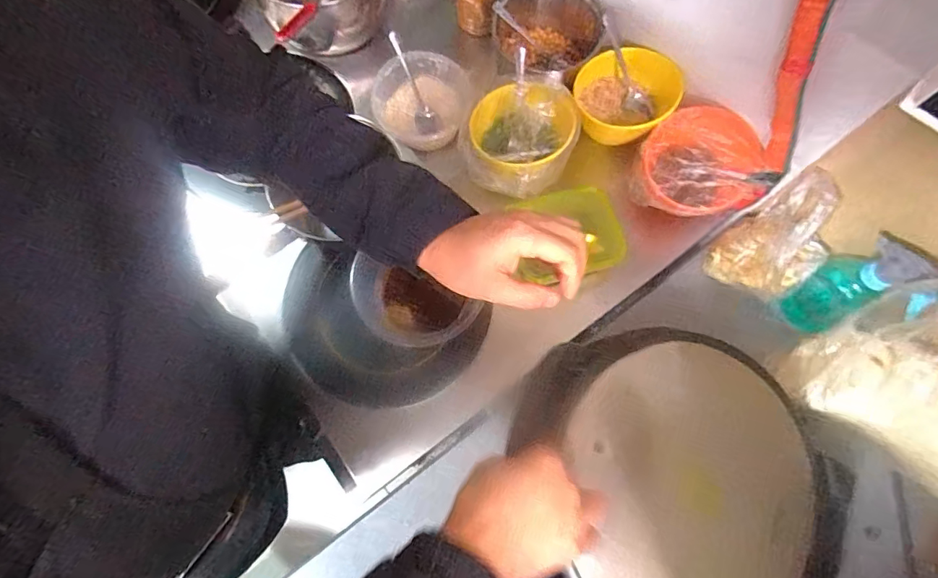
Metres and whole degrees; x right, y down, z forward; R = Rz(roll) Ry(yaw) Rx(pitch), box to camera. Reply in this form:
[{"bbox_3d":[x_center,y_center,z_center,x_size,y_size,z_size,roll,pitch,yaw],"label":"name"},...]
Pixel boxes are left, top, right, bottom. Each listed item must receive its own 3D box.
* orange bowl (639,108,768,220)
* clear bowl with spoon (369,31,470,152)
[{"bbox_3d":[0.302,-0.164,0.655,0.143,0.092,0.143,0,74,1],"label":"orange bowl"},{"bbox_3d":[-0.074,-0.278,0.725,0.140,0.067,0.146,0,74,1],"label":"clear bowl with spoon"}]

